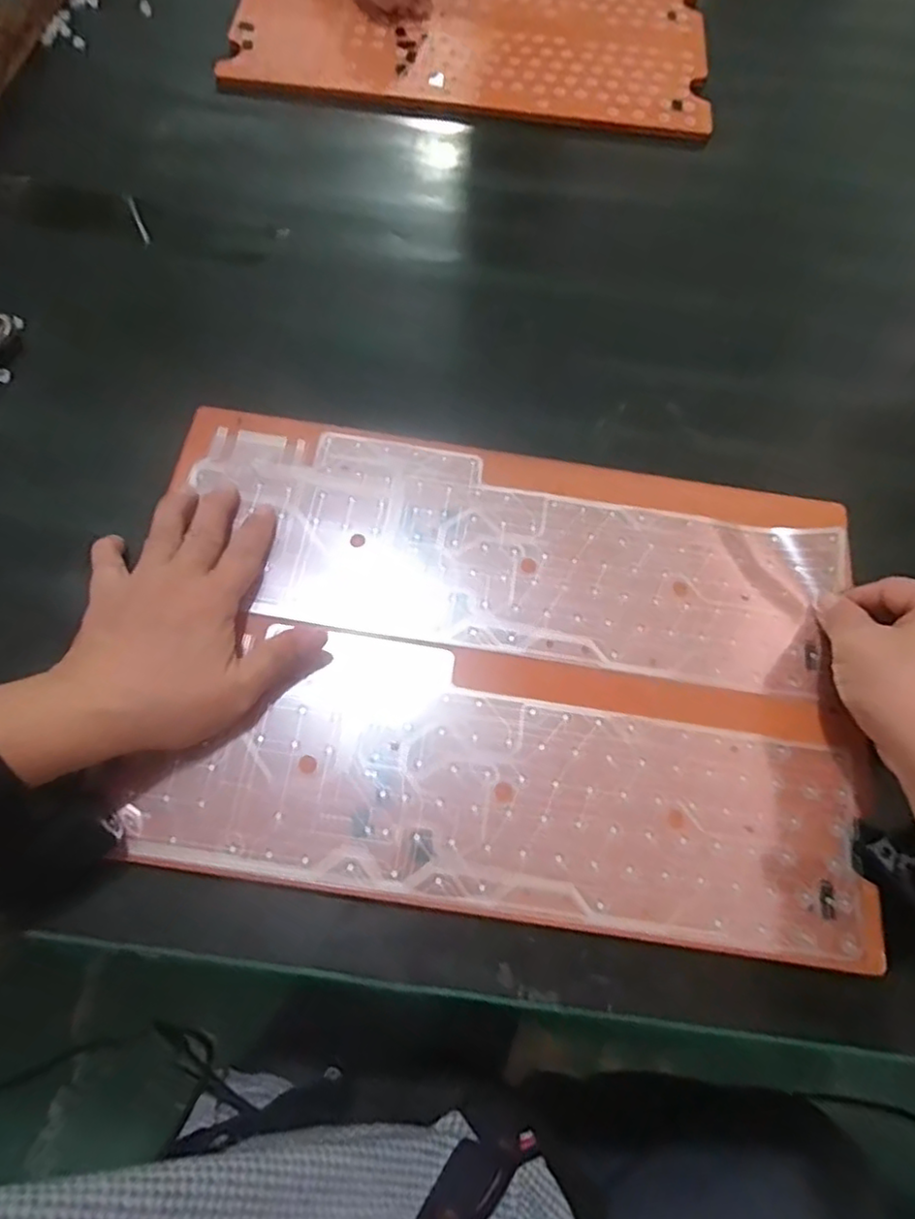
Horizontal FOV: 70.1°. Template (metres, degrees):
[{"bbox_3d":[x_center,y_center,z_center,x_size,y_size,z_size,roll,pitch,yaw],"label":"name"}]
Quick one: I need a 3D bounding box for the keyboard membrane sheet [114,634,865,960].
[{"bbox_3d":[0.027,0.092,0.355,0.375,0.007,0.123,8,71,0],"label":"keyboard membrane sheet"}]

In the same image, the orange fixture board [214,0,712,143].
[{"bbox_3d":[0.017,-0.558,0.617,0.427,0.016,0.291,5,70,-2],"label":"orange fixture board"}]

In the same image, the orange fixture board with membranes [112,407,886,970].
[{"bbox_3d":[0.031,0.027,0.378,0.394,0.025,0.274,8,71,3],"label":"orange fixture board with membranes"}]

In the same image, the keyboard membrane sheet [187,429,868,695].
[{"bbox_3d":[0.033,-0.029,0.399,0.384,0.009,0.123,12,71,2],"label":"keyboard membrane sheet"}]

